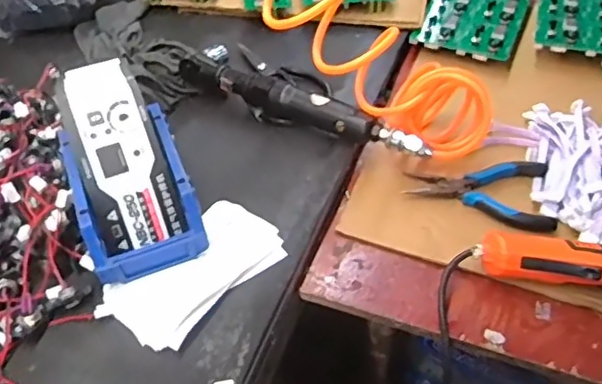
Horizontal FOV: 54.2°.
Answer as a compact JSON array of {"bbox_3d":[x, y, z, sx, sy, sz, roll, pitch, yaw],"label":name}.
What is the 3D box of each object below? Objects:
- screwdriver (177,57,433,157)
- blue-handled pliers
[{"bbox_3d":[-0.005,-0.097,0.661,0.311,0.044,0.045,24,53,22],"label":"screwdriver"},{"bbox_3d":[0.188,-0.002,0.621,0.148,0.015,0.087,3,48,5],"label":"blue-handled pliers"}]

